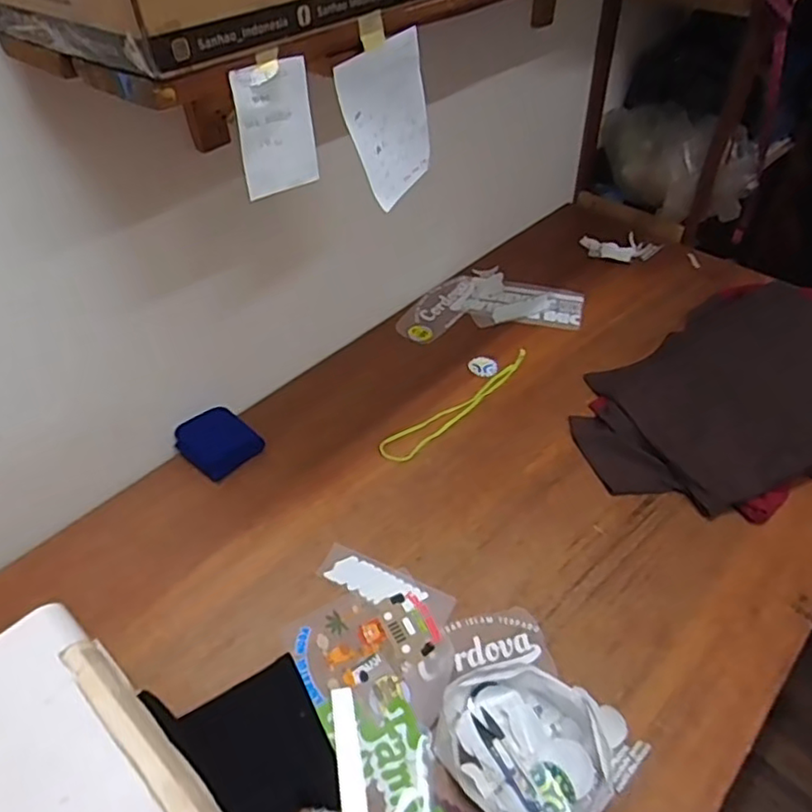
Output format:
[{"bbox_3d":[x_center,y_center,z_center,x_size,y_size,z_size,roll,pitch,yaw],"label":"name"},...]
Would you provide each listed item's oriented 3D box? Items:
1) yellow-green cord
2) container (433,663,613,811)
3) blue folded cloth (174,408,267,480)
[{"bbox_3d":[0.104,-0.001,1.149,0.368,0.016,0.056,-33,52,-26],"label":"yellow-green cord"},{"bbox_3d":[0.137,0.391,0.730,0.199,0.042,0.164,33,55,28],"label":"container"},{"bbox_3d":[-0.317,0.057,1.064,0.120,0.032,0.105,33,55,28],"label":"blue folded cloth"}]

